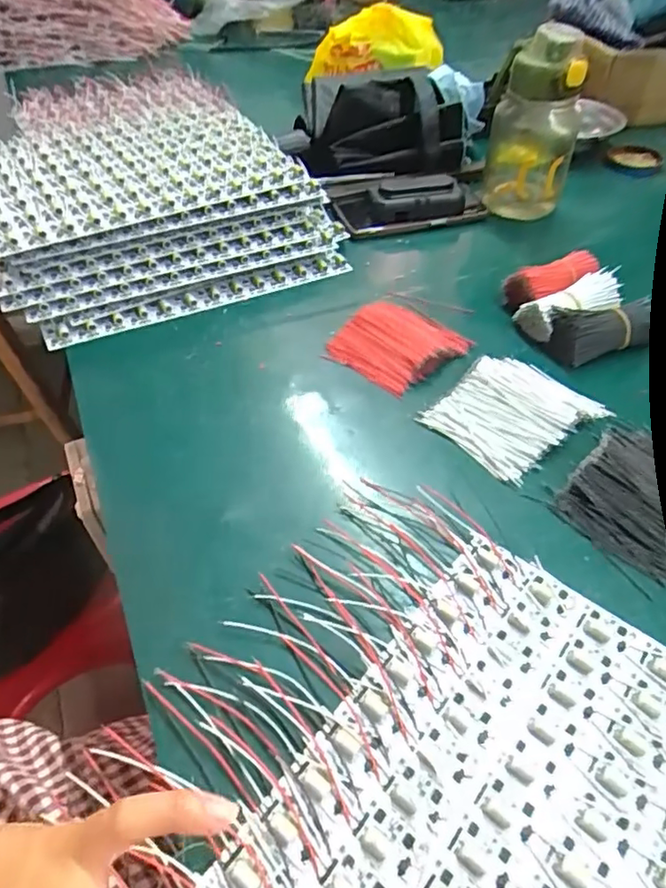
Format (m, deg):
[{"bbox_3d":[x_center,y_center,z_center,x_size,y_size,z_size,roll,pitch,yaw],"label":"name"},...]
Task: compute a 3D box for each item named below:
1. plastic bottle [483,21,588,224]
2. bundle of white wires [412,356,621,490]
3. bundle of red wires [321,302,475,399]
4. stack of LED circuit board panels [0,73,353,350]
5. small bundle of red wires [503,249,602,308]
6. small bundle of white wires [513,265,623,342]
[{"bbox_3d":[0.212,-0.330,0.618,0.087,0.181,0.072,15,49,12],"label":"plastic bottle"},{"bbox_3d":[0.133,-0.026,0.437,0.105,0.020,0.088,-33,56,-27],"label":"bundle of white wires"},{"bbox_3d":[0.052,-0.084,0.495,0.099,0.020,0.083,29,53,23],"label":"bundle of red wires"},{"bbox_3d":[-0.194,-0.255,0.601,0.323,0.103,0.322,-22,52,-20],"label":"stack of LED circuit board panels"},{"bbox_3d":[0.201,-0.146,0.538,0.090,0.035,0.043,-16,50,-15],"label":"small bundle of red wires"},{"bbox_3d":[0.209,-0.119,0.511,0.091,0.041,0.044,-18,51,-17],"label":"small bundle of white wires"}]

